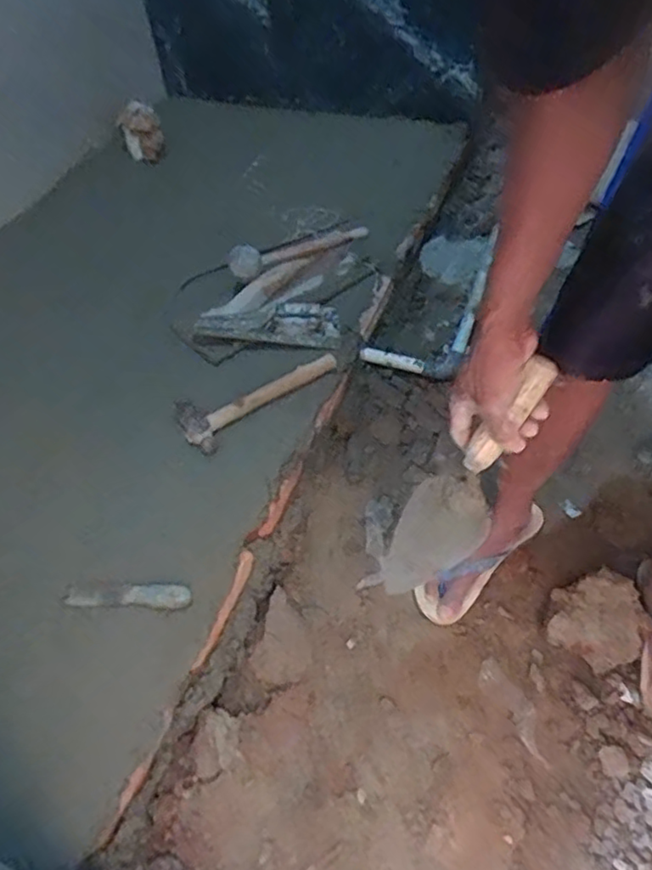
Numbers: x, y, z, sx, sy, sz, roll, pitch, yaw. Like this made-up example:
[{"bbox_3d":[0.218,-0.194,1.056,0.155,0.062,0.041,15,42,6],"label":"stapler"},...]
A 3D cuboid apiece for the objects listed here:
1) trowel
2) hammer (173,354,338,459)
[{"bbox_3d":[0.145,0.049,0.659,0.045,0.295,0.087,-3,39,-49],"label":"trowel"},{"bbox_3d":[-0.118,-0.084,1.141,0.315,0.031,0.104,-33,57,-19],"label":"hammer"}]

